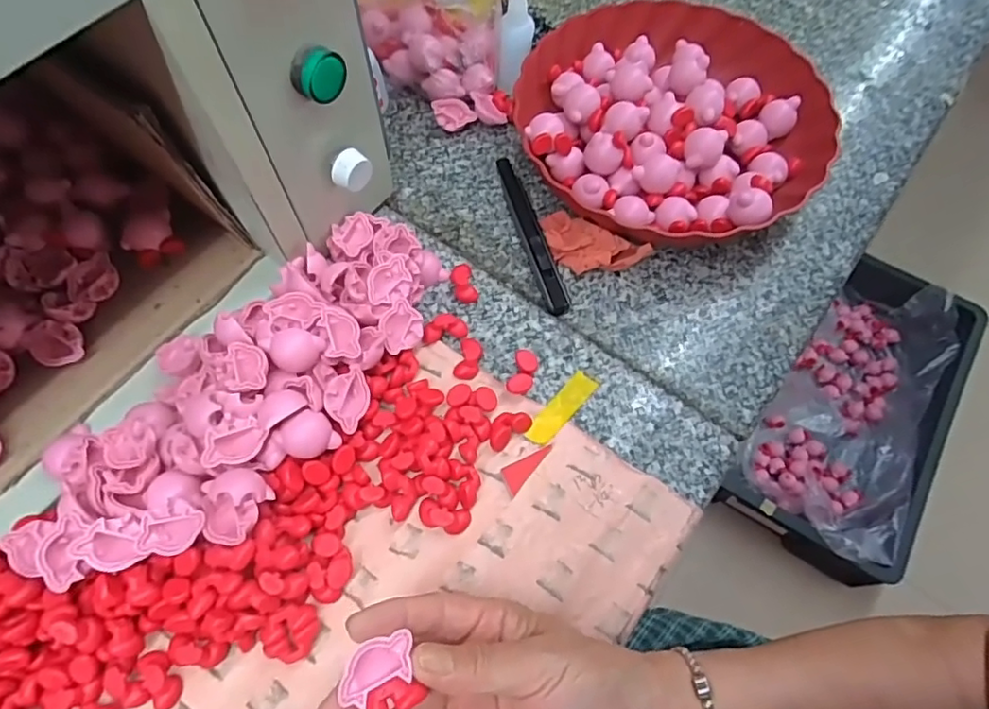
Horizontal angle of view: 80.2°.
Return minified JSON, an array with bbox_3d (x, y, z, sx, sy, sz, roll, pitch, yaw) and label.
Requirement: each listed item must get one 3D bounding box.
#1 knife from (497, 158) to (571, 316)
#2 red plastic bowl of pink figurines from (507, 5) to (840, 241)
[{"bbox_3d":[0.029,-0.097,0.456,0.020,0.014,0.150,-14,66,-7],"label":"knife"},{"bbox_3d":[0.140,-0.187,0.476,0.229,0.055,0.236,0,65,0],"label":"red plastic bowl of pink figurines"}]

